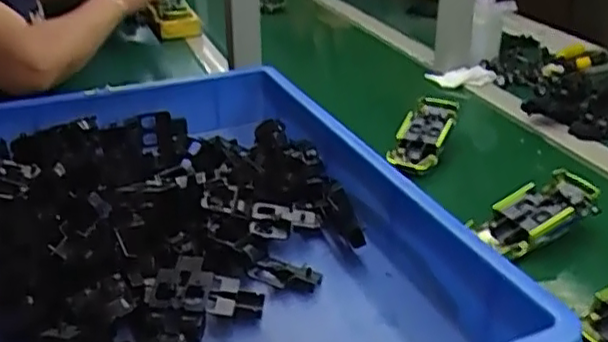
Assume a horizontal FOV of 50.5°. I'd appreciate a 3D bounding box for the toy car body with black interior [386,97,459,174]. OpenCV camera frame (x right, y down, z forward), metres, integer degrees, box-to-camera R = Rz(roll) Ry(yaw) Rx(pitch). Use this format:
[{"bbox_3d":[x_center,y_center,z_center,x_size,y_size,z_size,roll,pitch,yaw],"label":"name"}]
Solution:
[{"bbox_3d":[0.148,-0.047,0.797,0.057,0.024,0.137,13,48,24],"label":"toy car body with black interior"}]

